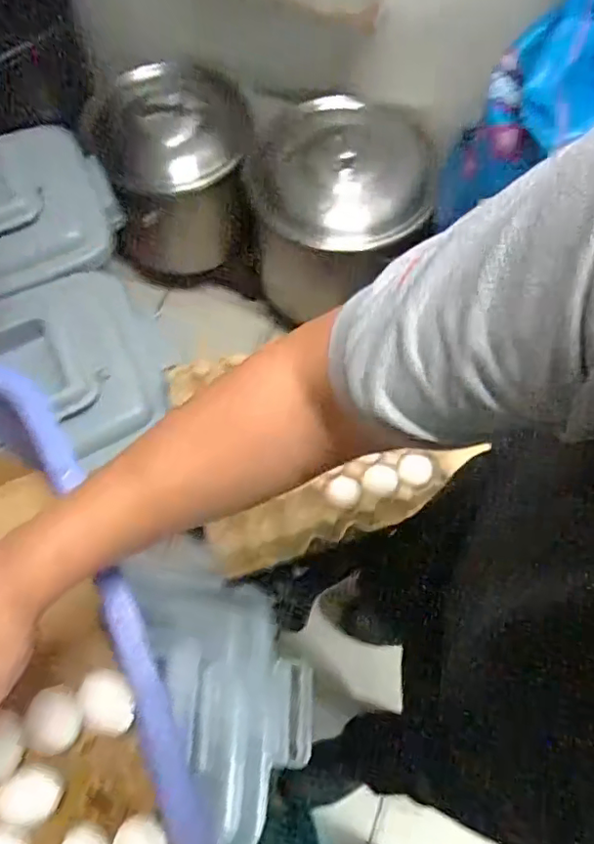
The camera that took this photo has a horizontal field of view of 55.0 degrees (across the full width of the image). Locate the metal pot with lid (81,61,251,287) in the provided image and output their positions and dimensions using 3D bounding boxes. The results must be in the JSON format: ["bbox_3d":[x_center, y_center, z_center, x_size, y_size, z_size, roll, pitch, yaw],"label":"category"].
[{"bbox_3d":[-0.265,-0.562,1.307,0.321,0.340,0.295,-1,68,-1],"label":"metal pot with lid"}]

